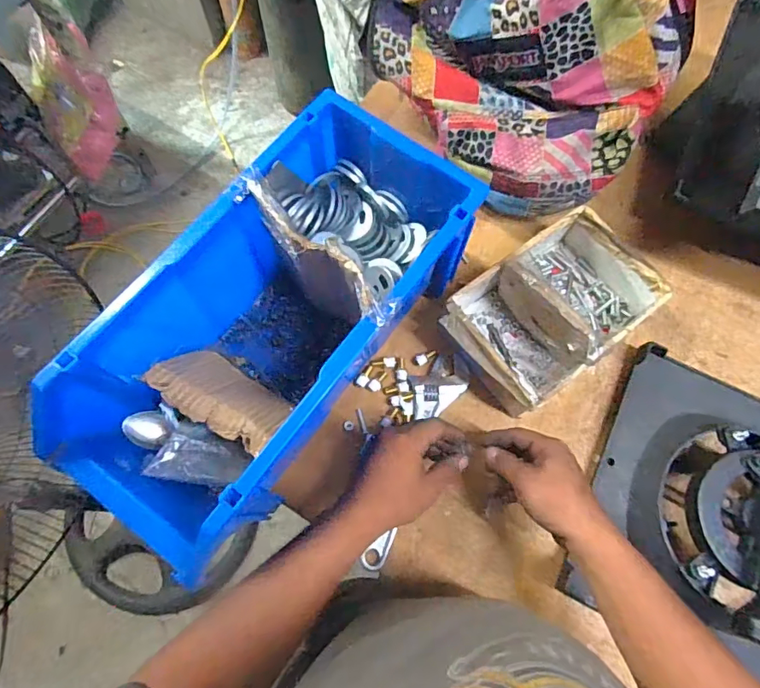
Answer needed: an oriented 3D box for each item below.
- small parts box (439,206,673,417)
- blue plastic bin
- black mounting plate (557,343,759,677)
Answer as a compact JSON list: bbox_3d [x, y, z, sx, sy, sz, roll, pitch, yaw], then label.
[{"bbox_3d":[0.196,-0.040,0.577,0.230,0.090,0.155,-35,76,-12],"label":"small parts box"},{"bbox_3d":[-0.107,-0.013,0.511,0.194,0.175,0.439,36,74,10],"label":"blue plastic bin"},{"bbox_3d":[0.389,0.181,0.506,0.303,0.099,0.296,26,73,7],"label":"black mounting plate"}]

